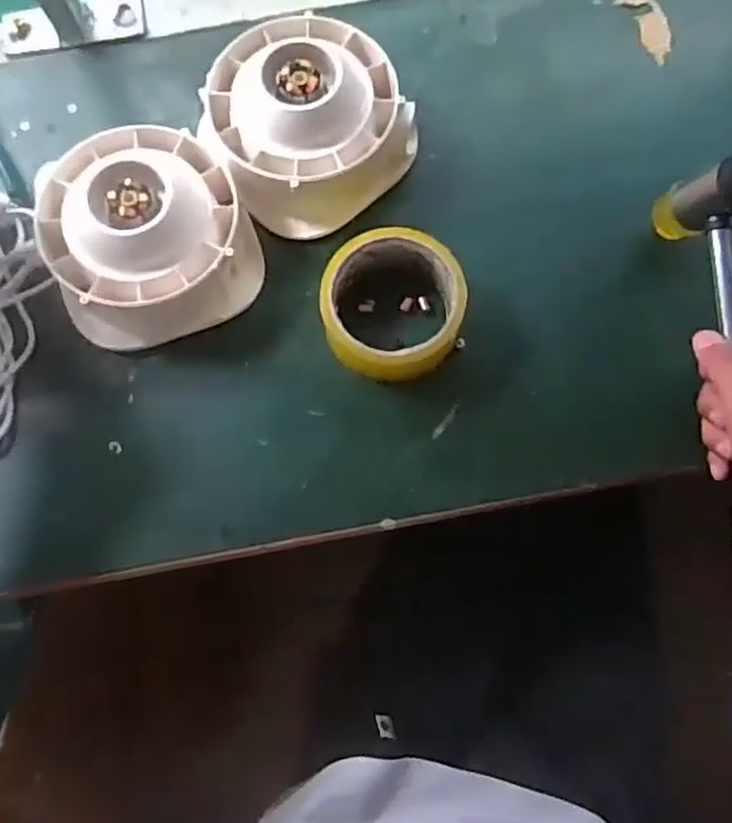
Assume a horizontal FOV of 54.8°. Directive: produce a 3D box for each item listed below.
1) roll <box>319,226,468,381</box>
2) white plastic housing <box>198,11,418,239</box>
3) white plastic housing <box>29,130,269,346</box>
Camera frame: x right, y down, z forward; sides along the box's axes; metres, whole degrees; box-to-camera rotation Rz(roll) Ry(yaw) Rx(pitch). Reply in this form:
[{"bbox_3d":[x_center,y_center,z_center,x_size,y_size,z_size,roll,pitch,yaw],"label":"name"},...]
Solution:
[{"bbox_3d":[0.018,-0.068,0.469,0.090,0.047,0.090,0,77,1],"label":"roll"},{"bbox_3d":[-0.043,-0.203,0.486,0.126,0.061,0.133,0,77,1],"label":"white plastic housing"},{"bbox_3d":[-0.145,-0.119,0.466,0.128,0.066,0.134,0,77,1],"label":"white plastic housing"}]

